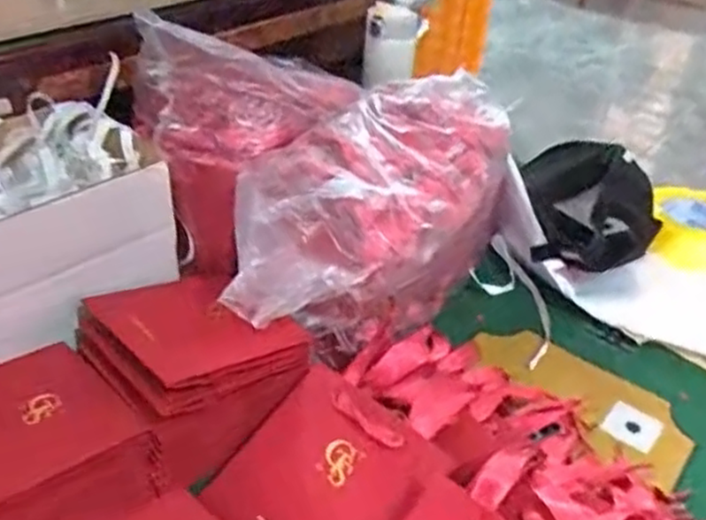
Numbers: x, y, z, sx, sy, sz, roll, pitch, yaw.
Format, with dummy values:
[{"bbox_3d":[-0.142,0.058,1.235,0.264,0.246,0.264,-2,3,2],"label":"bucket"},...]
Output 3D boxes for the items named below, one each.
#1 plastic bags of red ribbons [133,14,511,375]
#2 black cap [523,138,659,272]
[{"bbox_3d":[-0.009,-0.080,0.679,0.339,0.199,0.301,-17,41,-27],"label":"plastic bags of red ribbons"},{"bbox_3d":[0.264,-0.062,0.815,0.140,0.101,0.216,7,36,4],"label":"black cap"}]

